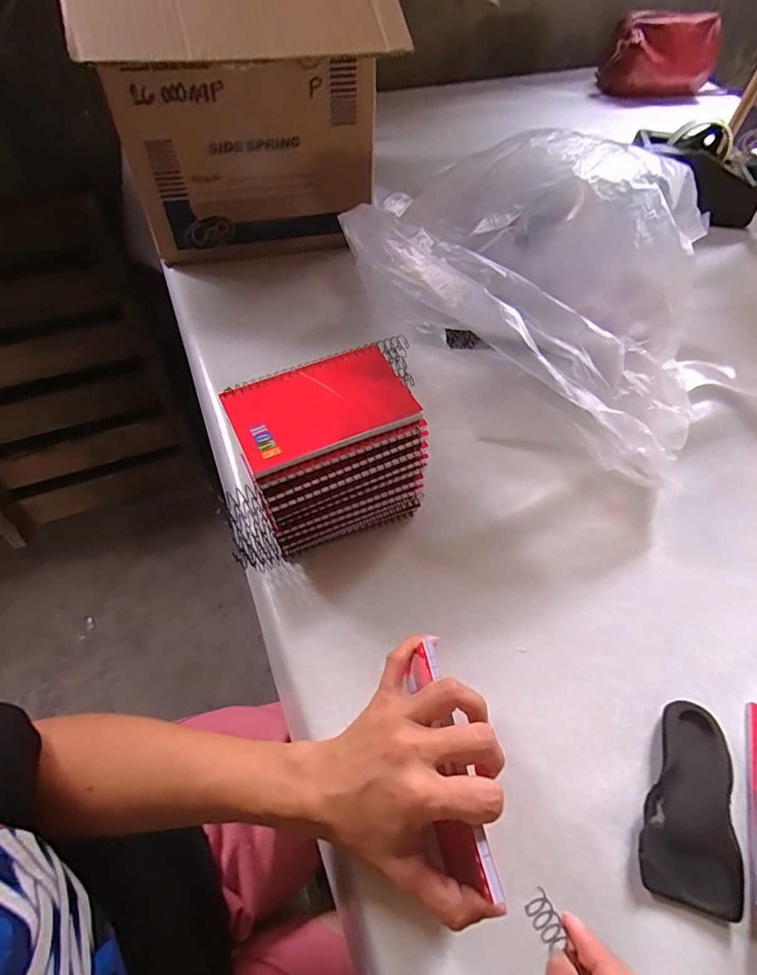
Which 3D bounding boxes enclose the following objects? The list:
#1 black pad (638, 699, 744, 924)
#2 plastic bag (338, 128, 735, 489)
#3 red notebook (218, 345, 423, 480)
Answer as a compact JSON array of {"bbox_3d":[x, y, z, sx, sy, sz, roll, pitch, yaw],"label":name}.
[{"bbox_3d":[0.211,0.212,0.329,0.059,0.014,0.120,16,57,7],"label":"black pad"},{"bbox_3d":[0.170,-0.199,0.490,0.368,0.185,0.255,41,64,21],"label":"plastic bag"},{"bbox_3d":[-0.043,-0.062,0.355,0.128,0.008,0.081,-21,60,-16],"label":"red notebook"}]

